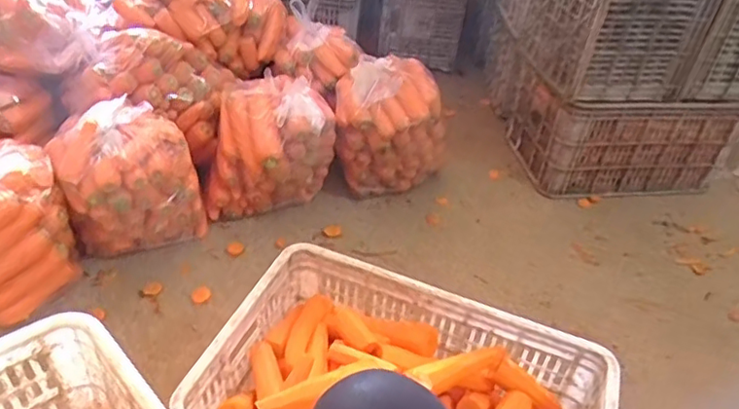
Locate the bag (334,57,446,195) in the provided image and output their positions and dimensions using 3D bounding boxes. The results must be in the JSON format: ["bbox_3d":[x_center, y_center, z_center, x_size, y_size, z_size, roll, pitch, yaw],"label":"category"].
[{"bbox_3d":[0.047,-0.175,1.432,0.268,0.308,0.196,10,39,3],"label":"bag"}]

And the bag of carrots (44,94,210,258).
[{"bbox_3d":[-0.479,-0.040,1.209,0.259,0.302,0.197,-22,47,-32],"label":"bag of carrots"}]

